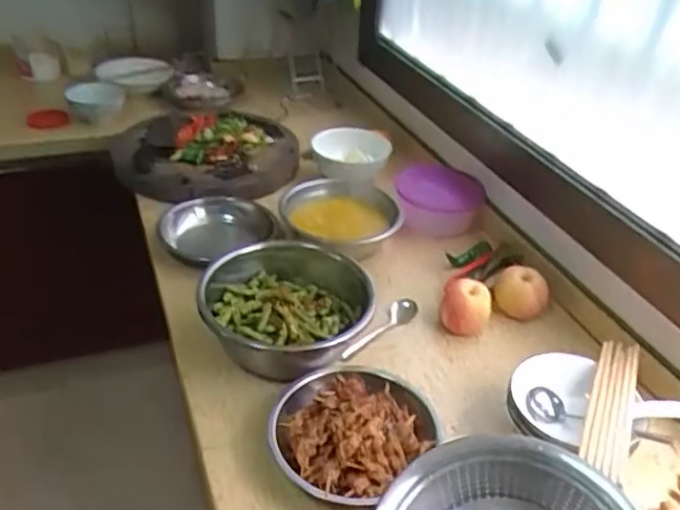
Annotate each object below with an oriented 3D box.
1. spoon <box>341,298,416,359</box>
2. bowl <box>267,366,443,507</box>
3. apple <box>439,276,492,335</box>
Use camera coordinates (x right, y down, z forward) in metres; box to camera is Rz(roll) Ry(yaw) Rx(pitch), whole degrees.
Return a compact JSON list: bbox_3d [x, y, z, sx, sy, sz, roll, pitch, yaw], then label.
[{"bbox_3d":[0.060,0.113,0.937,0.031,0.033,0.157,28,41,31],"label":"spoon"},{"bbox_3d":[0.014,0.200,0.760,0.168,0.064,0.194,28,41,31],"label":"bowl"},{"bbox_3d":[0.187,0.074,0.941,0.070,0.061,0.066,14,36,14],"label":"apple"}]

